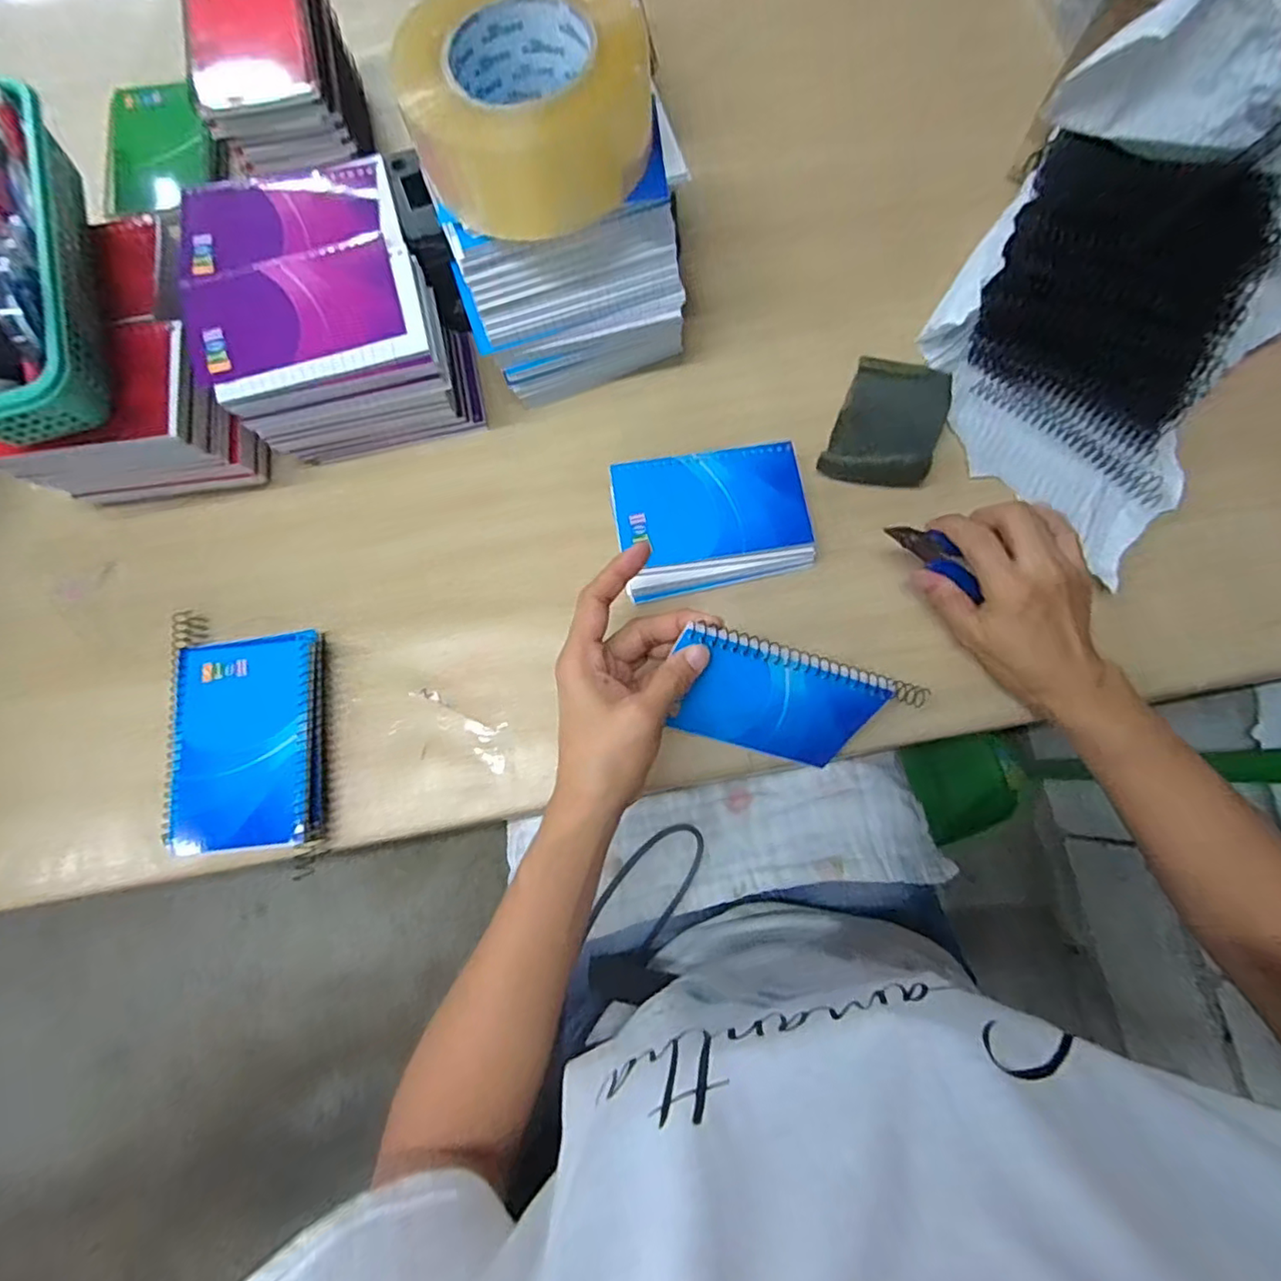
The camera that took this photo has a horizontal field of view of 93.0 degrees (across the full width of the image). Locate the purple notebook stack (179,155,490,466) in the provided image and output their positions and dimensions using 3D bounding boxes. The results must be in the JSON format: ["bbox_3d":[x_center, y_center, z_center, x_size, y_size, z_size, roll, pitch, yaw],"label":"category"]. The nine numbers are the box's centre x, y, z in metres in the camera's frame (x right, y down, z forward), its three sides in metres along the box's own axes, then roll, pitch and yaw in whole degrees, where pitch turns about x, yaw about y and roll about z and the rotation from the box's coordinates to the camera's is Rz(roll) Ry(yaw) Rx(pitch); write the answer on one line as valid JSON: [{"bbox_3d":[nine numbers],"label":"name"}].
[{"bbox_3d":[-0.210,-0.222,0.428,0.150,0.101,0.169,-17,78,-3],"label":"purple notebook stack"}]

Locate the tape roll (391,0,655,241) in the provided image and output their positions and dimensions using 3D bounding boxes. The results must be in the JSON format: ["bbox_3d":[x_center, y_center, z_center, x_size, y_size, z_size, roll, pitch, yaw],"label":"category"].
[{"bbox_3d":[-0.063,-0.292,0.331,0.120,0.059,0.120,0,78,1],"label":"tape roll"}]

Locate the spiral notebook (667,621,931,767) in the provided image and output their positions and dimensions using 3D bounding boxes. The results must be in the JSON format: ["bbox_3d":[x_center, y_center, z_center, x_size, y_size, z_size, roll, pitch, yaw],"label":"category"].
[{"bbox_3d":[0.084,0.038,0.364,0.137,0.082,0.006,16,41,-11],"label":"spiral notebook"}]

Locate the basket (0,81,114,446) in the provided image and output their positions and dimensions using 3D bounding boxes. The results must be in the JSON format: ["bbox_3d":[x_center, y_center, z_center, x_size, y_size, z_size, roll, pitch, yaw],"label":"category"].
[{"bbox_3d":[-0.373,-0.222,0.356,0.091,0.058,0.228,-20,78,-3],"label":"basket"}]

